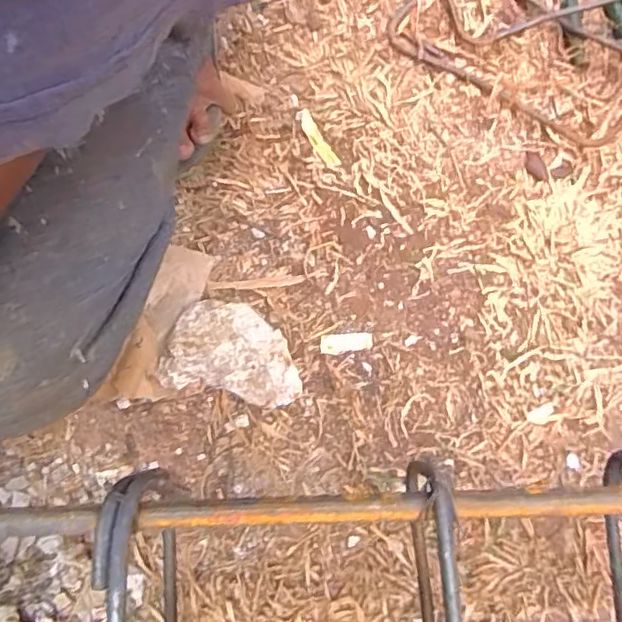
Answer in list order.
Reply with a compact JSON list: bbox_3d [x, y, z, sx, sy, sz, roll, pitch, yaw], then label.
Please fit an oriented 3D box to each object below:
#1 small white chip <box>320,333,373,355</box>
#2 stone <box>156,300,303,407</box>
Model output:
[{"bbox_3d":[0.031,0.029,0.510,0.045,0.004,0.017,-3,79,-1],"label":"small white chip"},{"bbox_3d":[-0.064,0.032,0.478,0.118,0.041,0.075,12,74,-3],"label":"stone"}]

